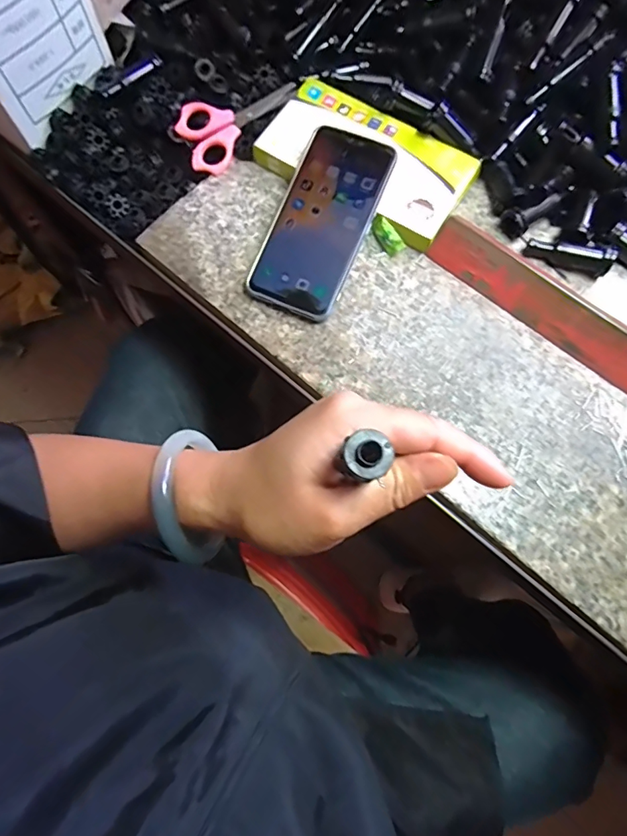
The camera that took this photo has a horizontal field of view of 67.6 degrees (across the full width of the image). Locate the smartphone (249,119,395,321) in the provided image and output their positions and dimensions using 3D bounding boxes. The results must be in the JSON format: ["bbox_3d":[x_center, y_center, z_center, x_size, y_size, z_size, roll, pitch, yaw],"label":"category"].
[{"bbox_3d":[0.006,-0.160,0.380,0.075,0.010,0.154,22,84,8],"label":"smartphone"}]

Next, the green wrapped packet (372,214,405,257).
[{"bbox_3d":[0.063,-0.154,0.395,0.013,0.014,0.032,-31,77,-7],"label":"green wrapped packet"}]

